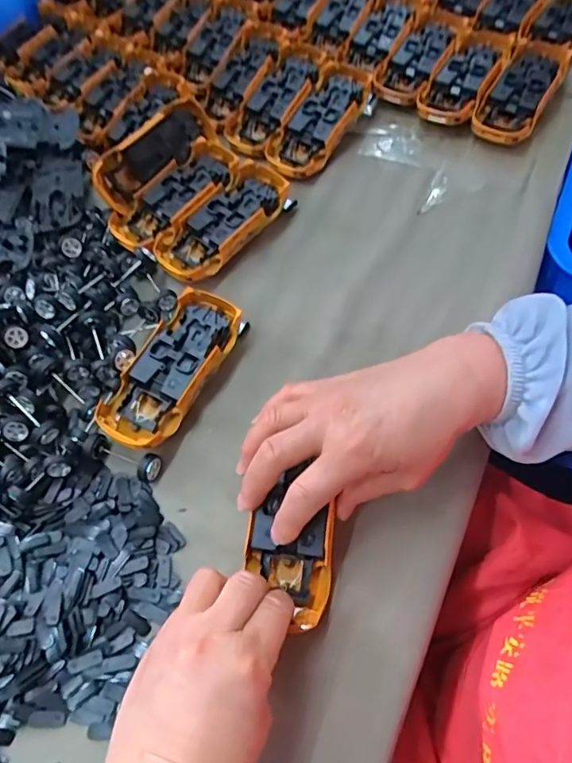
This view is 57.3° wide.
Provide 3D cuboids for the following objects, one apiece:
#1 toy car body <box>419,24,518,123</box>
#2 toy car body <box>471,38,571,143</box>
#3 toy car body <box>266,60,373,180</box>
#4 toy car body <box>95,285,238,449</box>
[{"bbox_3d":[0.183,-0.313,0.540,0.060,0.038,0.140,28,67,14],"label":"toy car body"},{"bbox_3d":[0.233,-0.287,0.523,0.060,0.037,0.142,28,67,14],"label":"toy car body"},{"bbox_3d":[0.029,-0.258,0.515,0.064,0.021,0.131,28,81,14],"label":"toy car body"},{"bbox_3d":[-0.084,-0.010,0.388,0.056,0.025,0.128,27,66,13],"label":"toy car body"}]

